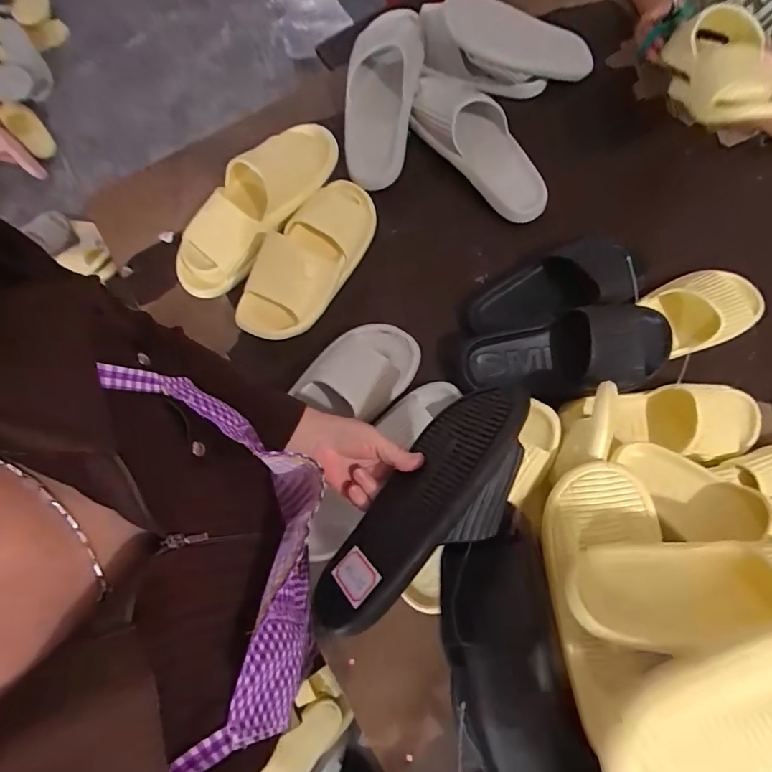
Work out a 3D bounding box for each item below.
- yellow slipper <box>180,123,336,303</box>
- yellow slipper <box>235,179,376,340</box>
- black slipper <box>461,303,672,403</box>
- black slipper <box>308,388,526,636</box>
[{"bbox_3d":[-0.190,-0.254,0.666,0.118,0.065,0.284,32,80,7],"label":"yellow slipper"},{"bbox_3d":[-0.102,-0.177,0.652,0.113,0.067,0.264,33,80,8],"label":"yellow slipper"},{"bbox_3d":[0.236,-0.038,0.610,0.270,0.072,0.112,-13,77,-2],"label":"black slipper"},{"bbox_3d":[0.045,0.118,0.458,0.268,0.109,0.078,-50,122,-4],"label":"black slipper"}]

